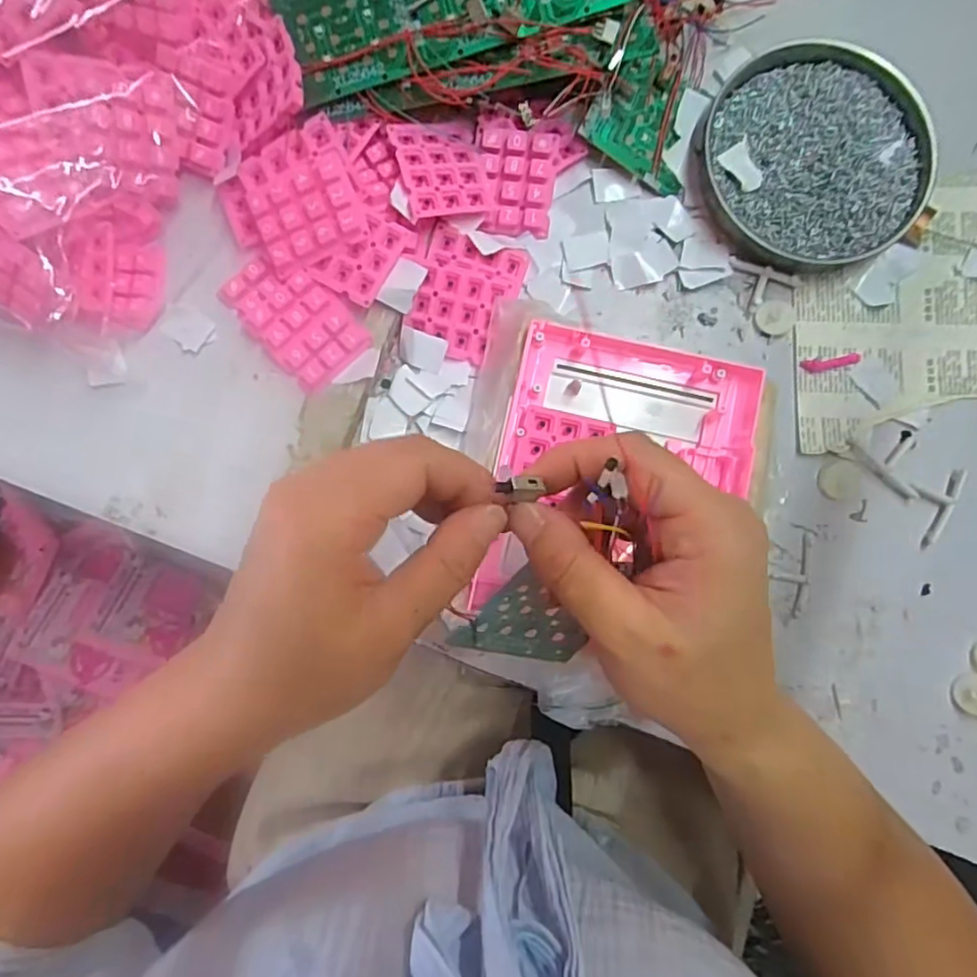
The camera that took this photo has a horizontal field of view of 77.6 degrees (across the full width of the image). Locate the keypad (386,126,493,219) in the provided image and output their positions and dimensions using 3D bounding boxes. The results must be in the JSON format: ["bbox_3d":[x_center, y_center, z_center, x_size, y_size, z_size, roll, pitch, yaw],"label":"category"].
[{"bbox_3d":[-0.028,-0.188,0.359,0.051,0.009,0.056,-14,84,-19],"label":"keypad"}]

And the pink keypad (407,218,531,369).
[{"bbox_3d":[-0.014,-0.116,0.360,0.058,0.016,0.072,19,86,0],"label":"pink keypad"}]

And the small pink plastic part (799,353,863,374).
[{"bbox_3d":[0.212,-0.078,0.374,0.036,0.004,0.009,-12,86,-2],"label":"small pink plastic part"}]

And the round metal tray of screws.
[{"bbox_3d":[0.201,-0.204,0.375,0.127,0.021,0.136,0,86,-1],"label":"round metal tray of screws"}]

